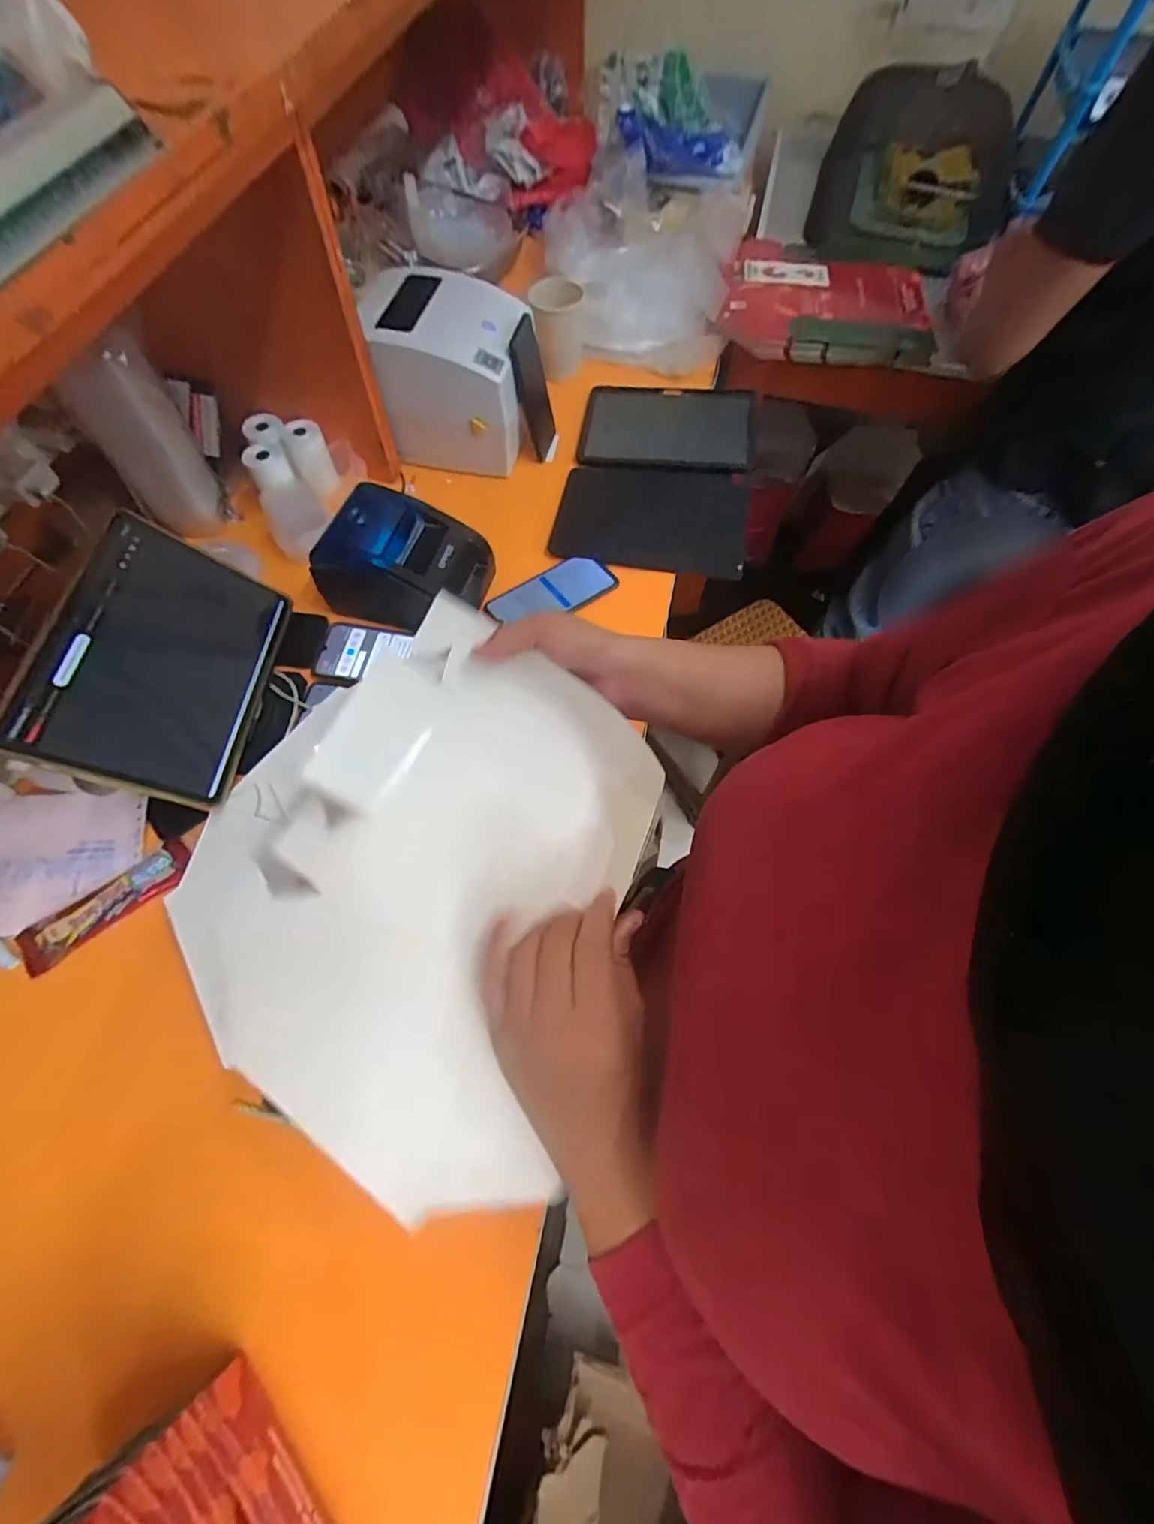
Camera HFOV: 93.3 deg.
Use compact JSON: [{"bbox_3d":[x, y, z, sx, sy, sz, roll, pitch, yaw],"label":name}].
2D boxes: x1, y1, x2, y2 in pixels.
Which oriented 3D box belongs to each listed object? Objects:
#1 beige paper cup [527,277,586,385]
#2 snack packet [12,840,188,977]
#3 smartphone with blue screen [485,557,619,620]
[{"bbox_3d":[-0.031,-0.679,0.869,0.082,0.128,0.066,0,66,-1],"label":"beige paper cup"},{"bbox_3d":[-0.457,0.138,0.530,0.154,0.016,0.051,-37,71,-16],"label":"snack packet"},{"bbox_3d":[-0.033,-0.215,0.694,0.162,0.016,0.081,-31,69,-18],"label":"smartphone with blue screen"}]

